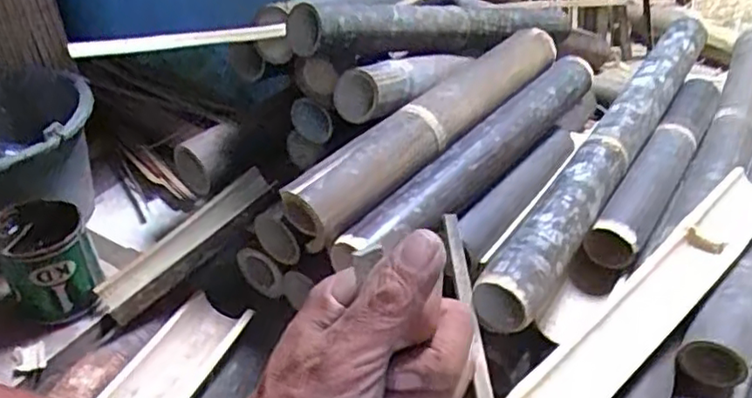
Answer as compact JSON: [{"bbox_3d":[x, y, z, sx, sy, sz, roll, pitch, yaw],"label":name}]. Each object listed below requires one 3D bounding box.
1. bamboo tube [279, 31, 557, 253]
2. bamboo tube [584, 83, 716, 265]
[{"bbox_3d":[0.082,-0.093,0.746,0.062,0.058,0.485,26,46,34],"label":"bamboo tube"},{"bbox_3d":[0.384,-0.055,0.858,0.059,0.053,0.439,22,44,31],"label":"bamboo tube"}]

